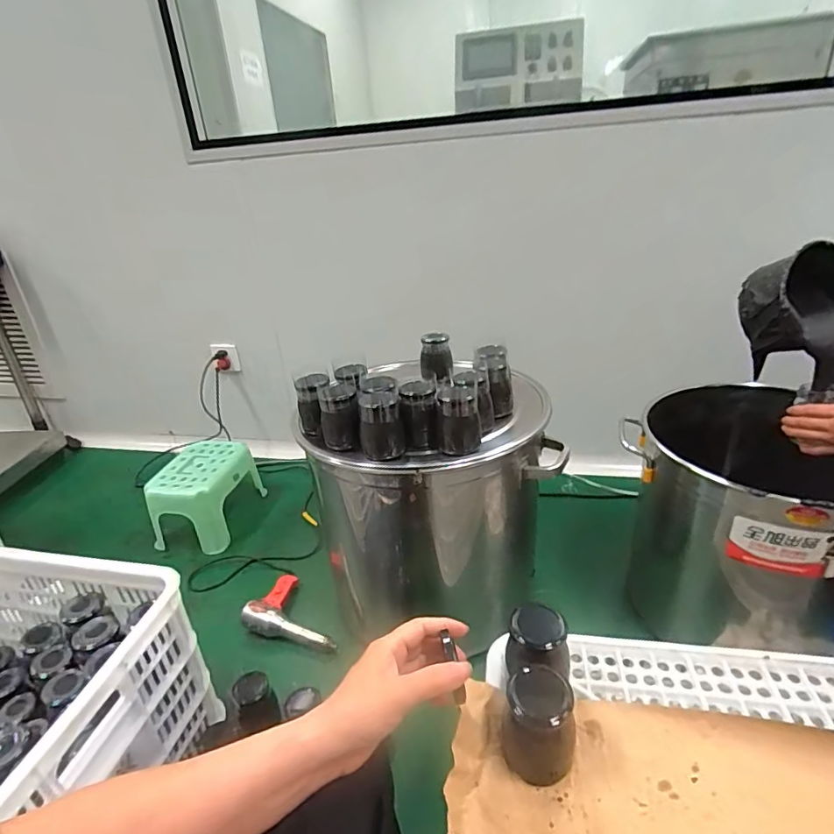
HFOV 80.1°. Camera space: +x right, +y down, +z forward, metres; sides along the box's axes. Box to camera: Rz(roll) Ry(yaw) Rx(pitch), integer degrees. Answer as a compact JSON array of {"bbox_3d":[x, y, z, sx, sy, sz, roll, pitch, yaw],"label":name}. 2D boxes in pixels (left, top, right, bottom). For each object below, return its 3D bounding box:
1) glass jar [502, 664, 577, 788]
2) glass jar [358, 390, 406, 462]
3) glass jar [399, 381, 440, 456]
[{"bbox_3d":[0.117,0.289,0.468,0.063,0.095,0.063,-3,28,1],"label":"glass jar"},{"bbox_3d":[-0.052,0.016,0.766,0.068,0.097,0.069,-3,28,1],"label":"glass jar"},{"bbox_3d":[0.003,0.007,0.777,0.055,0.109,0.060,-3,28,1],"label":"glass jar"}]

